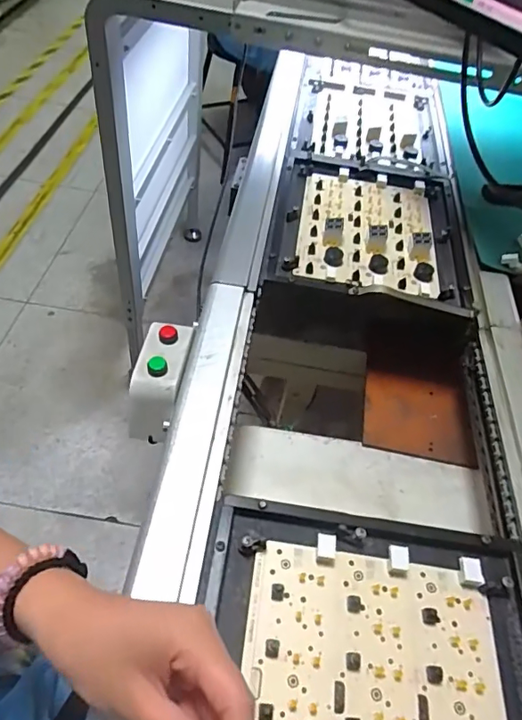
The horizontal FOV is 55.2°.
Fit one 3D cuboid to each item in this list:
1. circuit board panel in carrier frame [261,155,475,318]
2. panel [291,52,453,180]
[{"bbox_3d":[0.137,-0.174,0.629,0.230,0.020,0.269,11,51,2],"label":"circuit board panel in carrier frame"},{"bbox_3d":[0.178,-0.412,0.820,0.235,0.021,0.347,9,50,1],"label":"panel"}]

